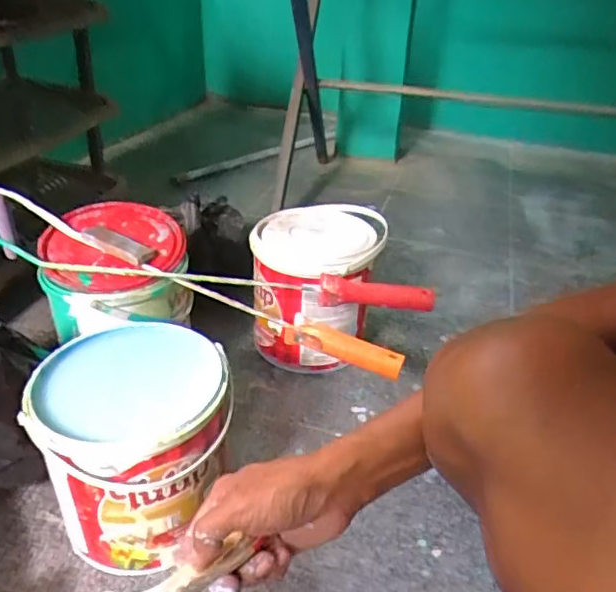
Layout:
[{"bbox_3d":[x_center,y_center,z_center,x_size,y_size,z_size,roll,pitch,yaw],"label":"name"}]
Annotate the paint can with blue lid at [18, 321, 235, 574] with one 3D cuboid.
[{"bbox_3d":[-0.170,0.158,0.583,0.181,0.188,0.171,-4,33,-11],"label":"paint can with blue lid"}]

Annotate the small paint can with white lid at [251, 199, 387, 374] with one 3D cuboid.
[{"bbox_3d":[0.023,-0.001,0.831,0.200,0.196,0.188,2,33,-1],"label":"small paint can with white lid"}]

